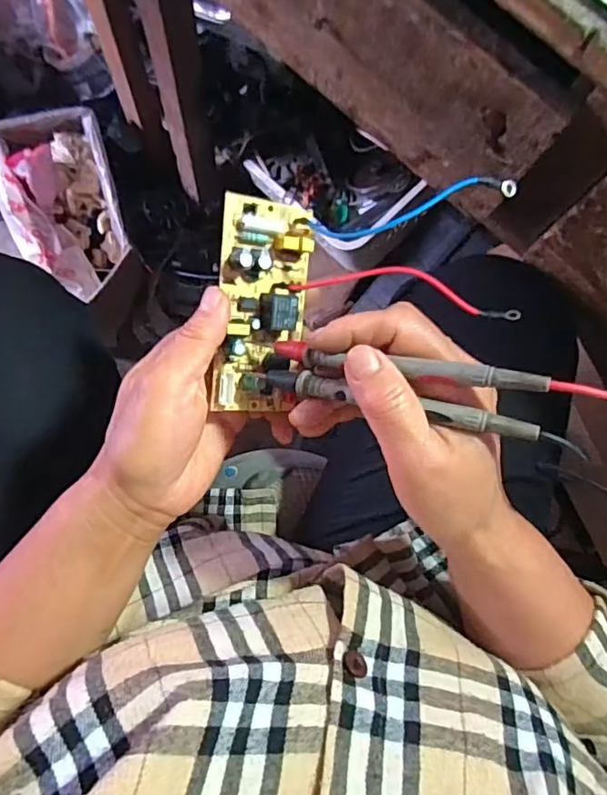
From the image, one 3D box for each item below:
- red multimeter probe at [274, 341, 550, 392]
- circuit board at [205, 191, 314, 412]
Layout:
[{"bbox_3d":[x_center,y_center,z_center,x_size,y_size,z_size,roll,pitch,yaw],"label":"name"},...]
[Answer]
[{"bbox_3d":[0.043,-0.015,0.253,0.127,0.007,0.010,9,82,26],"label":"red multimeter probe"},{"bbox_3d":[-0.021,-0.047,0.295,0.047,0.021,0.109,2,100,-28],"label":"circuit board"}]

